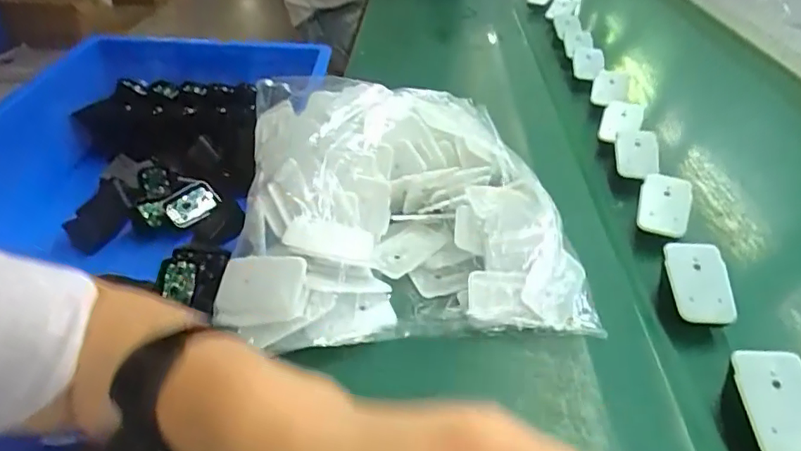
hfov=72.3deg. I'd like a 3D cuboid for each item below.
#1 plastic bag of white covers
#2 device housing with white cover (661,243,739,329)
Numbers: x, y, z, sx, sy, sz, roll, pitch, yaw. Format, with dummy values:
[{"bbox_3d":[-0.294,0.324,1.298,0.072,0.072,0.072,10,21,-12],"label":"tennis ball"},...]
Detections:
[{"bbox_3d":[-0.006,-0.036,0.515,0.282,0.091,0.329,-4,37,-5],"label":"plastic bag of white covers"},{"bbox_3d":[0.232,0.043,0.427,0.045,0.013,0.066,0,61,9],"label":"device housing with white cover"}]

